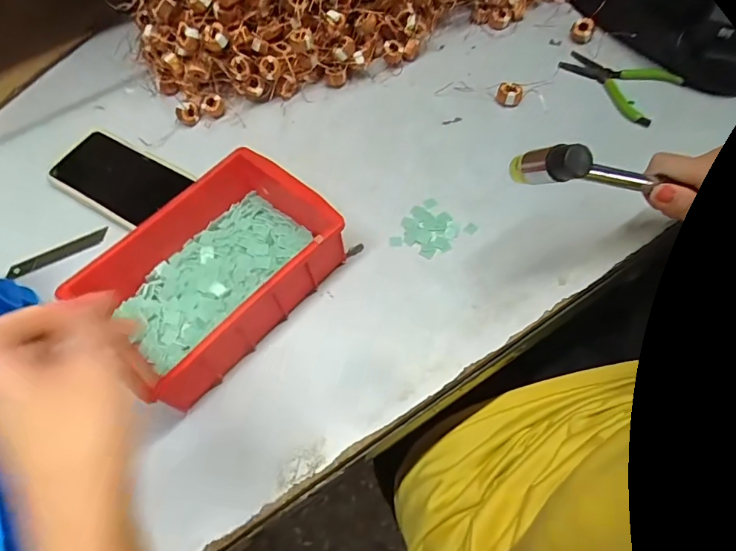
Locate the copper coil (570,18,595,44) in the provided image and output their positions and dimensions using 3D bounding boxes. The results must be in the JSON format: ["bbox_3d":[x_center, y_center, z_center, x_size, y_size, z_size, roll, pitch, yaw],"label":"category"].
[{"bbox_3d":[0.242,-0.277,0.542,0.024,0.018,0.022,0,61,1],"label":"copper coil"}]

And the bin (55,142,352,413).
[{"bbox_3d":[-0.131,-0.004,0.405,0.136,0.066,0.199,39,71,22],"label":"bin"}]

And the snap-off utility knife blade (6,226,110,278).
[{"bbox_3d":[-0.304,-0.022,0.472,0.097,0.005,0.019,-26,59,-13],"label":"snap-off utility knife blade"}]

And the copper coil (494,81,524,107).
[{"bbox_3d":[0.149,-0.191,0.504,0.026,0.017,0.020,17,64,13],"label":"copper coil"}]

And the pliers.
[{"bbox_3d":[0.260,-0.207,0.510,0.114,0.018,0.075,37,68,19],"label":"pliers"}]

